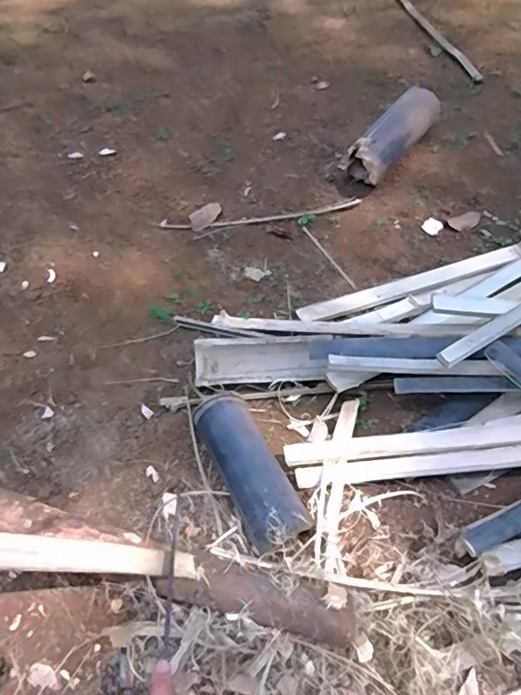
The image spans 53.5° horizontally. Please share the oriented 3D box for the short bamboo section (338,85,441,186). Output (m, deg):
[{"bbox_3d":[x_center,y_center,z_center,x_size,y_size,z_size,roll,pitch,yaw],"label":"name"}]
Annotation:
[{"bbox_3d":[0.328,-0.513,1.282,0.112,0.100,0.327,34,62,23],"label":"short bamboo section"}]

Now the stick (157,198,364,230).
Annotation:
[{"bbox_3d":[0.000,-0.302,1.197,0.478,0.020,0.037,-9,55,-5],"label":"stick"}]

